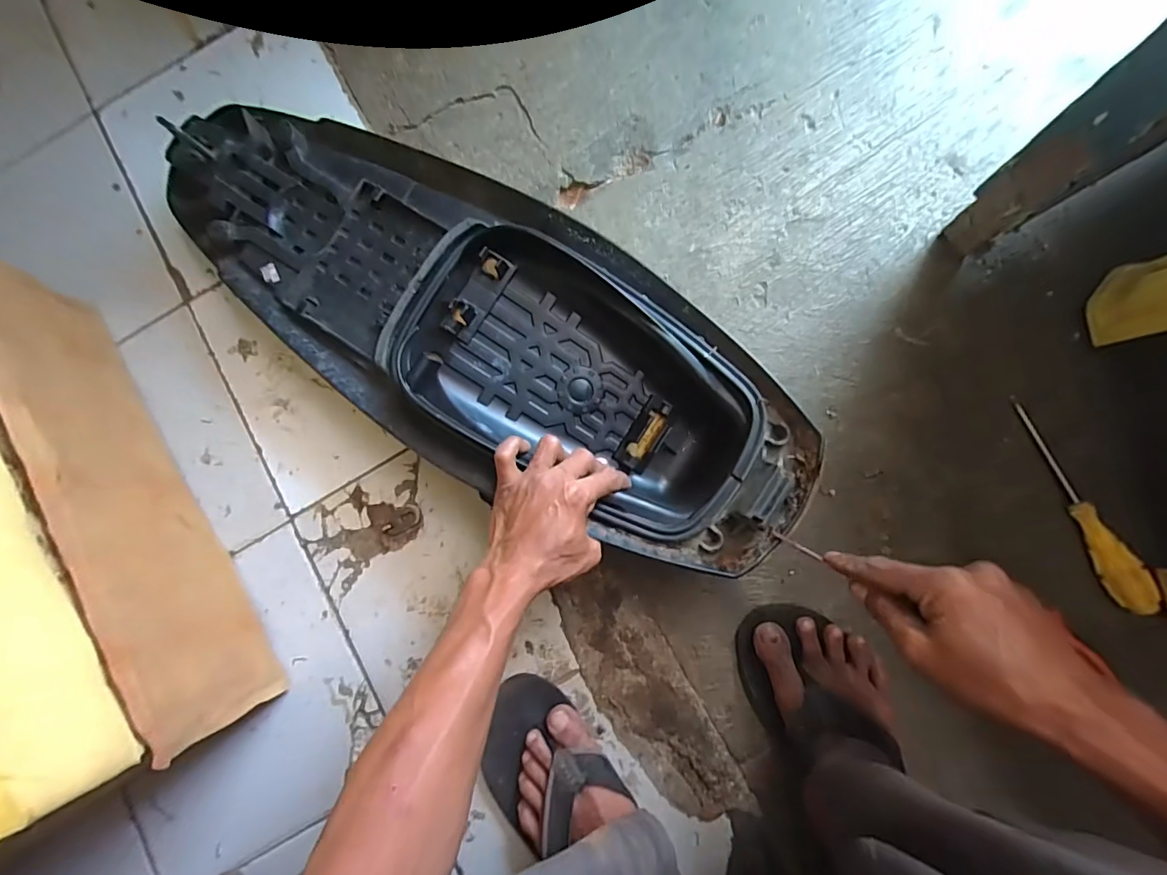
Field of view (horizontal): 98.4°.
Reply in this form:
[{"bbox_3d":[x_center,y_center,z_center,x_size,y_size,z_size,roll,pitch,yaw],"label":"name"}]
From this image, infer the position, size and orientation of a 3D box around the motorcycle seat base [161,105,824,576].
[{"bbox_3d":[-0.109,-0.112,0.497,0.681,0.089,0.248,31,87,9],"label":"motorcycle seat base"}]

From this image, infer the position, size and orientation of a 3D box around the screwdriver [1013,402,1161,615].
[{"bbox_3d":[0.472,0.063,0.475,0.027,0.026,0.206,-23,82,2],"label":"screwdriver"}]

